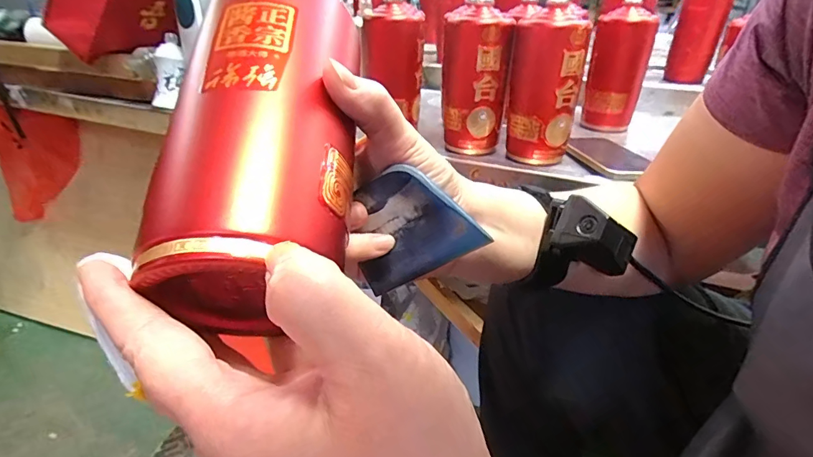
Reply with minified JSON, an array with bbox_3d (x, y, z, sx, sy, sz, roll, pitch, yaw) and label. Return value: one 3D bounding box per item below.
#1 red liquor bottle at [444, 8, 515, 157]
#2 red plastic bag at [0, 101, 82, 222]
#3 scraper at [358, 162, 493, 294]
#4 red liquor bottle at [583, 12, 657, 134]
[{"bbox_3d":[0.090,-0.194,0.585,0.076,0.166,0.089,1,31,2],"label":"red liquor bottle"},{"bbox_3d":[-0.976,-0.179,1.158,0.285,0.309,0.166,19,36,29],"label":"red plastic bag"},{"bbox_3d":[-0.004,0.001,0.237,0.074,0.057,0.005,-29,14,31],"label":"scraper"},{"bbox_3d":[0.324,-0.238,0.679,0.075,0.163,0.062,16,35,25],"label":"red liquor bottle"}]

